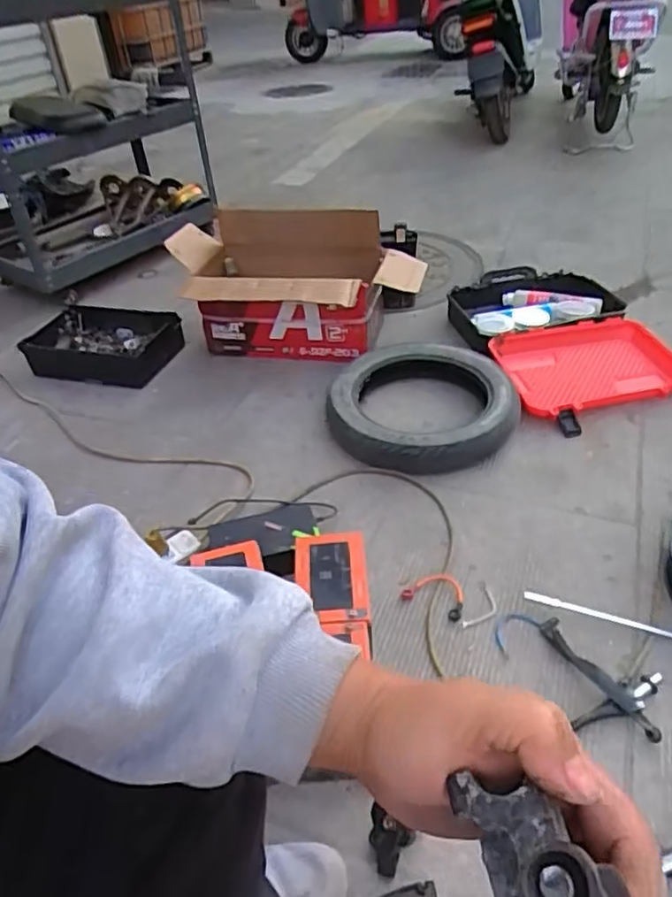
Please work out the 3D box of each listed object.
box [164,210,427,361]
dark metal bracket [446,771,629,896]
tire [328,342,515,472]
[{"bbox_3d":[-0.090,-0.335,1.404,0.534,0.272,0.276,7,41,15],"label":"box"},{"bbox_3d":[0.065,0.137,0.206,0.030,0.033,0.066,-19,42,-15],"label":"dark metal bracket"},{"bbox_3d":[0.164,-0.090,1.225,0.354,0.084,0.336,-3,41,3],"label":"tire"}]

